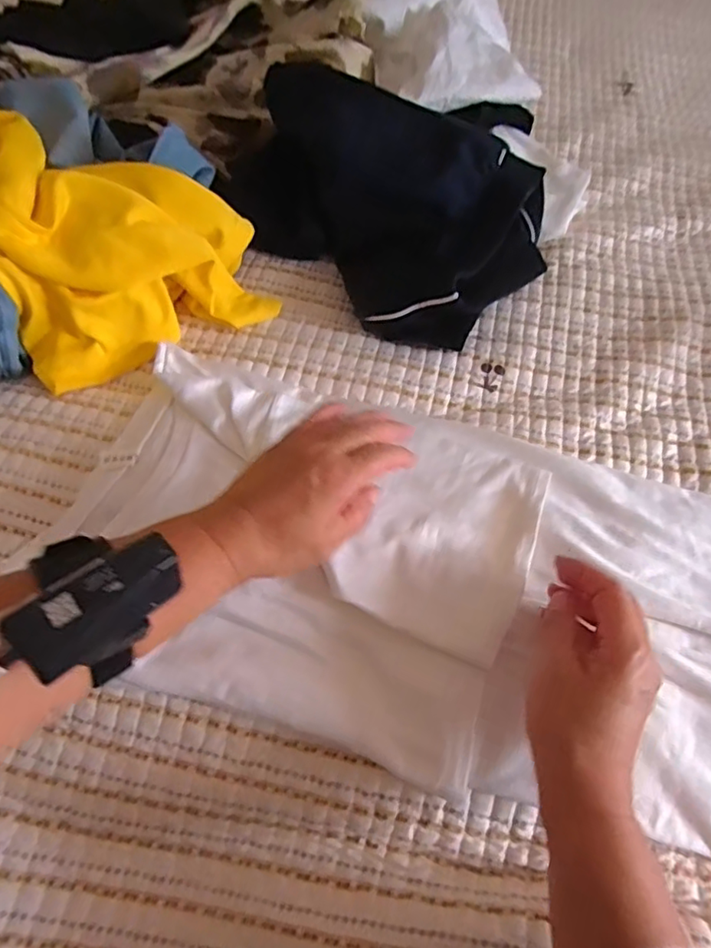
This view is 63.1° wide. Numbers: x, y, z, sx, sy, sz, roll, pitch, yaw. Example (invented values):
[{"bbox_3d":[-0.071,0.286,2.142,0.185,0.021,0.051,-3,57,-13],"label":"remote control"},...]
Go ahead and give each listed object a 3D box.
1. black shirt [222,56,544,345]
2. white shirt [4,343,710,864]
[{"bbox_3d":[0.046,-0.276,0.553,0.232,0.130,0.293,-37,68,-24],"label":"black shirt"},{"bbox_3d":[0.096,0.081,0.405,0.592,0.049,0.250,15,59,4],"label":"white shirt"}]

